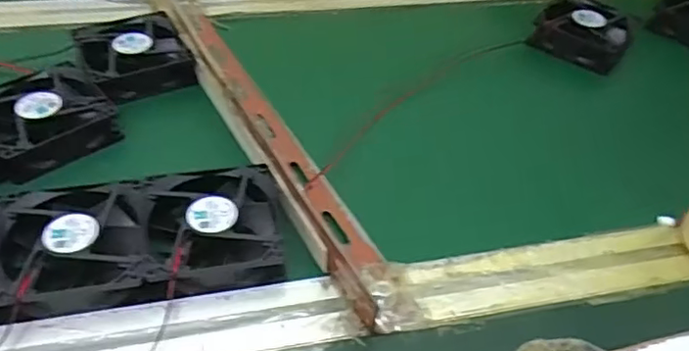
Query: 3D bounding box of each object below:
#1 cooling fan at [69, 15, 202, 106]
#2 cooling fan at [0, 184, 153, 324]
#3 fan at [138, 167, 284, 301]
[{"bbox_3d":[-0.173,-0.097,0.495,0.080,0.031,0.078,-18,46,-25],"label":"cooling fan"},{"bbox_3d":[-0.155,0.041,0.355,0.079,0.025,0.082,-7,42,-15],"label":"cooling fan"},{"bbox_3d":[-0.080,0.033,0.371,0.079,0.026,0.082,-3,41,-10],"label":"fan"}]

